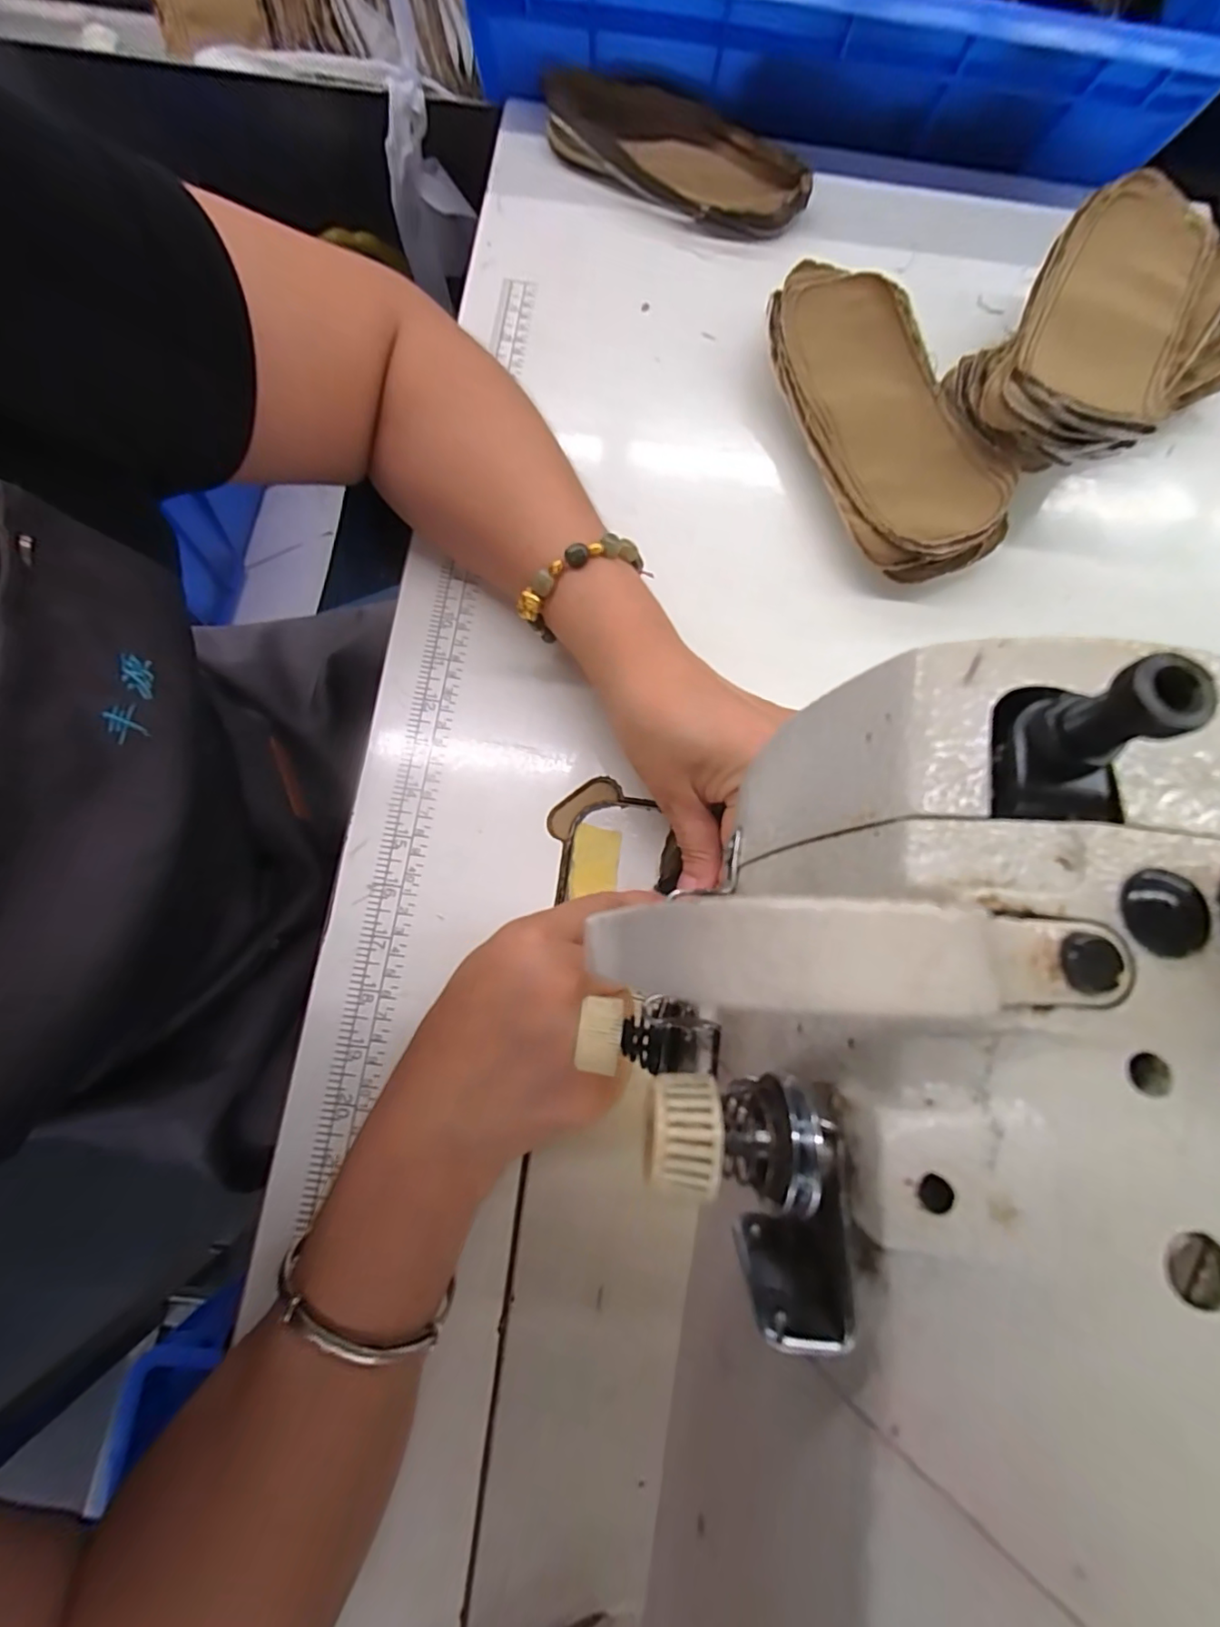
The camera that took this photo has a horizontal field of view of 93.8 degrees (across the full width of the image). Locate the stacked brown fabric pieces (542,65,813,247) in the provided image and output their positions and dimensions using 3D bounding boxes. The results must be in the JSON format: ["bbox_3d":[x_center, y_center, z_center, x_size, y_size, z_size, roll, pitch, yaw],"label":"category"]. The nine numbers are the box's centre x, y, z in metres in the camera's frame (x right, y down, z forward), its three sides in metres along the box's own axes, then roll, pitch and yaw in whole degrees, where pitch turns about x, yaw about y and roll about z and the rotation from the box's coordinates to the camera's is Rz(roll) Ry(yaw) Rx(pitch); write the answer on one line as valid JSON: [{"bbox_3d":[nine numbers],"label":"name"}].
[{"bbox_3d":[0.050,-0.469,0.399,0.186,0.031,0.084,26,77,3],"label":"stacked brown fabric pieces"}]

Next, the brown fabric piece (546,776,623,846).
[{"bbox_3d":[-0.014,-0.003,0.305,0.044,0.004,0.019,-38,81,-11],"label":"brown fabric piece"}]

